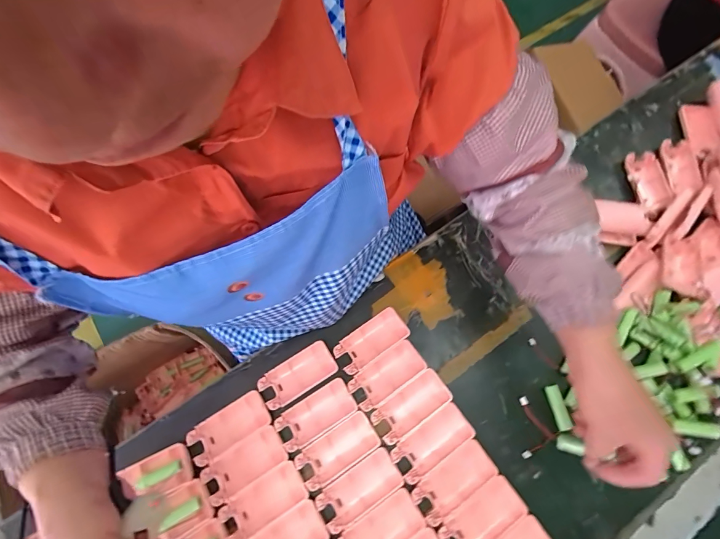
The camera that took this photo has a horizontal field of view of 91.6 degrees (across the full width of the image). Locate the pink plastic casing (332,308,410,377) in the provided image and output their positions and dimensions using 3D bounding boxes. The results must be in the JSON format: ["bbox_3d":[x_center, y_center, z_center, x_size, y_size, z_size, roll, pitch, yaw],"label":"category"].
[{"bbox_3d":[0.014,0.089,0.438,0.093,0.013,0.045,-34,75,-10],"label":"pink plastic casing"}]

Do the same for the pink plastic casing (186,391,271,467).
[{"bbox_3d":[-0.153,0.185,0.412,0.091,0.013,0.045,-32,75,-10],"label":"pink plastic casing"}]

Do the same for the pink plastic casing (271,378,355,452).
[{"bbox_3d":[-0.052,0.169,0.411,0.091,0.009,0.044,-32,75,-9],"label":"pink plastic casing"}]

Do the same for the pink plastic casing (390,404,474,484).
[{"bbox_3d":[0.083,0.198,0.400,0.092,0.008,0.044,-34,75,-11],"label":"pink plastic casing"}]

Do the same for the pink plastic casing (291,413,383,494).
[{"bbox_3d":[-0.025,0.208,0.406,0.091,0.027,0.044,-32,75,-10],"label":"pink plastic casing"}]

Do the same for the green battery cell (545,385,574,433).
[{"bbox_3d":[0.234,0.163,0.414,0.015,0.014,0.049,-7,73,-2],"label":"green battery cell"}]

